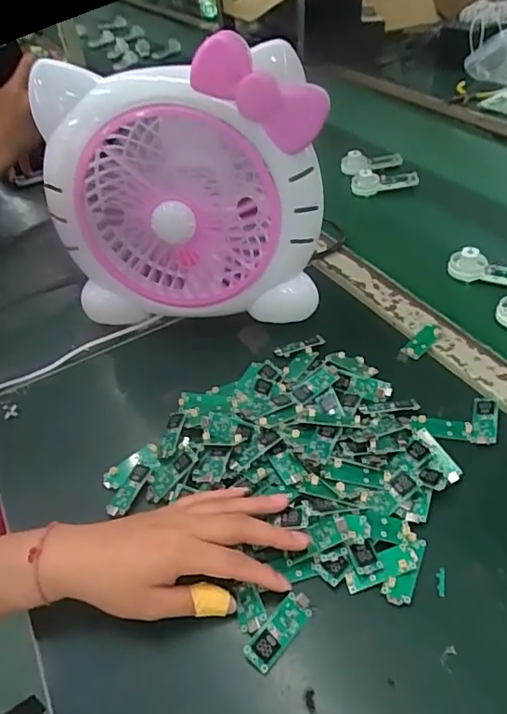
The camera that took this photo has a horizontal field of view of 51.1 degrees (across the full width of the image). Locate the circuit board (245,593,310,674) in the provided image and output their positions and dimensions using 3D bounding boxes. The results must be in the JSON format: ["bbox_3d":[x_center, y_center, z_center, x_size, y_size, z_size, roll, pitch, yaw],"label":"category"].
[{"bbox_3d":[0.017,0.174,0.339,0.018,0.004,0.051,41,59,17],"label":"circuit board"}]

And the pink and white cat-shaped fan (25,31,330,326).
[{"bbox_3d":[-0.067,-0.160,0.516,0.252,0.252,0.125,-3,44,5],"label":"pink and white cat-shaped fan"}]

